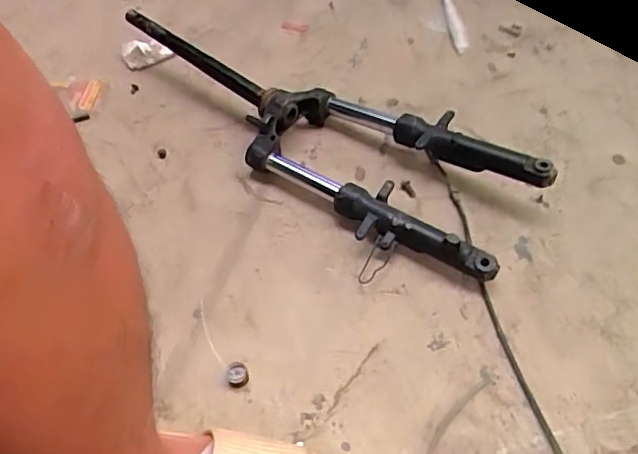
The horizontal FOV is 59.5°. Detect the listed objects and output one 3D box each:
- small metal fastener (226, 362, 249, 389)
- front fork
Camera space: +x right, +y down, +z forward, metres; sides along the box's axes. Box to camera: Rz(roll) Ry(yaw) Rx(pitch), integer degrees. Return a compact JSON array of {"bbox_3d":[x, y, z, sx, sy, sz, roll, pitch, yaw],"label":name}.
[{"bbox_3d":[-0.089,0.163,0.612,0.023,0.013,0.026,-14,54,-7],"label":"small metal fastener"},{"bbox_3d":[-0.028,-0.158,0.792,0.677,0.100,0.205,30,61,23],"label":"front fork"}]

